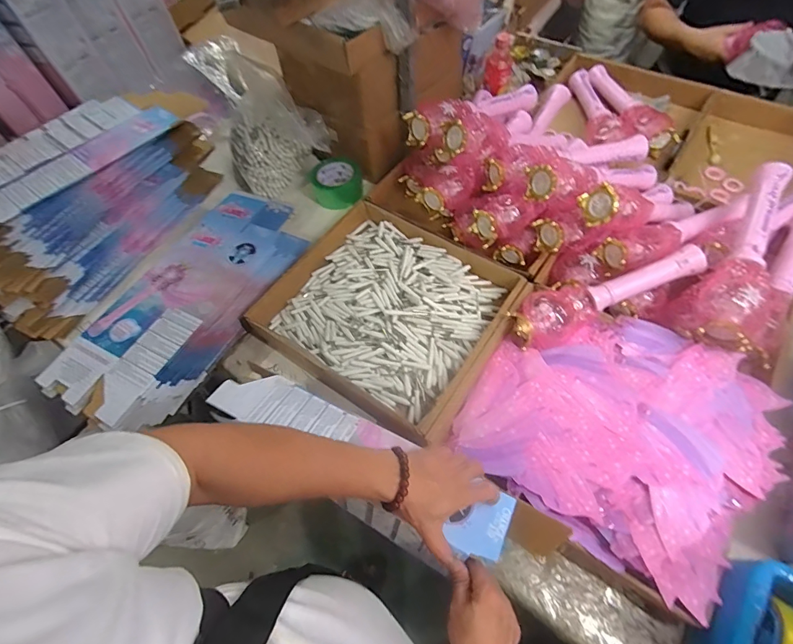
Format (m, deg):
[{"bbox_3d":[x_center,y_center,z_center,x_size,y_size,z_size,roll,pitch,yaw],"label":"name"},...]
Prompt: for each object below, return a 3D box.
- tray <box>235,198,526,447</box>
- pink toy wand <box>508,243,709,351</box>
[{"bbox_3d":[-0.012,-0.032,0.746,0.395,0.053,0.353,29,66,19],"label":"tray"},{"bbox_3d":[0.339,-0.037,0.667,0.308,0.080,0.080,-14,60,-4],"label":"pink toy wand"}]

